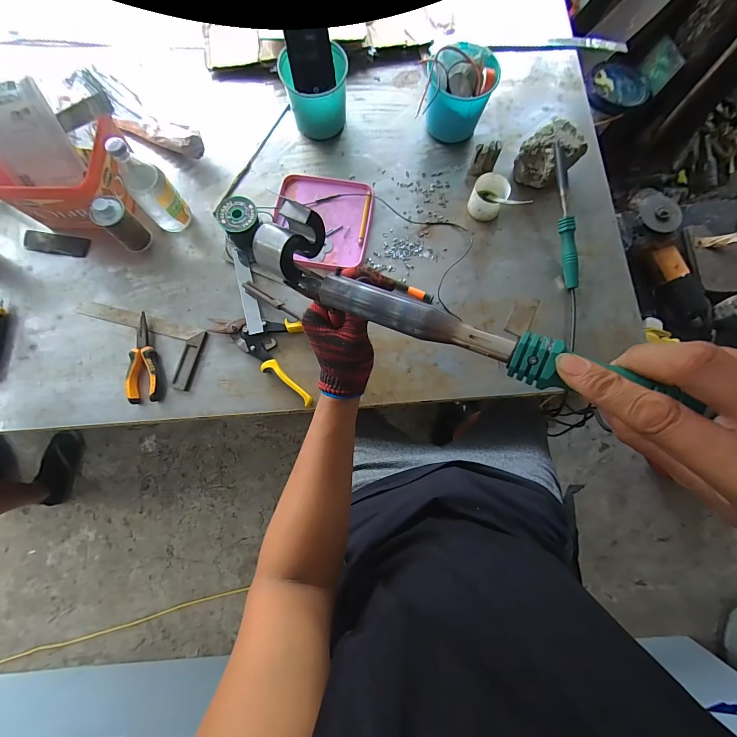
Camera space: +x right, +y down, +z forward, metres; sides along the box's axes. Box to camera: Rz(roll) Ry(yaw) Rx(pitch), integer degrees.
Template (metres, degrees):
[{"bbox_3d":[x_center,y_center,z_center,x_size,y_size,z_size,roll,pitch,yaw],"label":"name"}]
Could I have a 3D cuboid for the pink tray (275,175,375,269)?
[{"bbox_3d":[-0.089,-0.285,0.664,0.183,0.019,0.194,10,79,1],"label":"pink tray"}]

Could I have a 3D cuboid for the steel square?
[{"bbox_3d":[-0.419,-0.046,0.614,0.243,0.011,0.109,15,79,2],"label":"steel square"}]

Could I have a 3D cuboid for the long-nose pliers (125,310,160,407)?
[{"bbox_3d":[-0.394,-0.019,0.600,0.049,0.019,0.155,-5,79,-2],"label":"long-nose pliers"}]

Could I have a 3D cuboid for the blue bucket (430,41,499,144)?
[{"bbox_3d":[0.170,-0.522,0.664,0.121,0.114,0.121,0,79,-1],"label":"blue bucket"}]

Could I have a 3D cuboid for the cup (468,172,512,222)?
[{"bbox_3d":[0.229,-0.325,0.657,0.064,0.052,0.071,22,80,3],"label":"cup"}]

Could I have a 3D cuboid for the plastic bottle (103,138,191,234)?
[{"bbox_3d":[-0.368,-0.304,0.582,0.066,0.163,0.059,-40,83,-8],"label":"plastic bottle"}]

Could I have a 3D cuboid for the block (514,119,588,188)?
[{"bbox_3d":[0.345,-0.407,0.663,0.105,0.074,0.087,-41,83,-8],"label":"block"}]

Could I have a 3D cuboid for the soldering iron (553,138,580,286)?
[{"bbox_3d":[0.356,-0.276,0.620,0.027,0.023,0.258,-8,92,-3],"label":"soldering iron"}]

